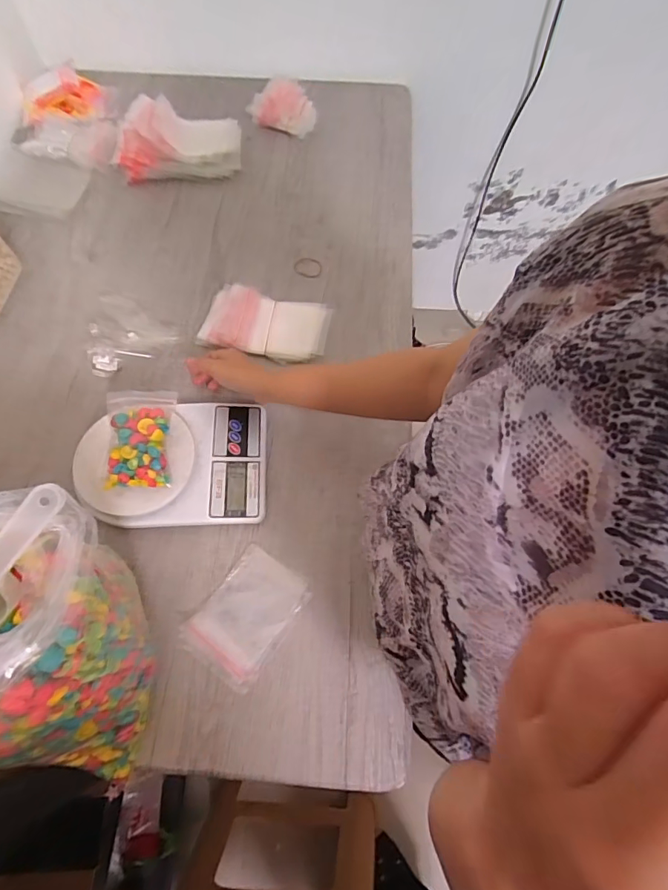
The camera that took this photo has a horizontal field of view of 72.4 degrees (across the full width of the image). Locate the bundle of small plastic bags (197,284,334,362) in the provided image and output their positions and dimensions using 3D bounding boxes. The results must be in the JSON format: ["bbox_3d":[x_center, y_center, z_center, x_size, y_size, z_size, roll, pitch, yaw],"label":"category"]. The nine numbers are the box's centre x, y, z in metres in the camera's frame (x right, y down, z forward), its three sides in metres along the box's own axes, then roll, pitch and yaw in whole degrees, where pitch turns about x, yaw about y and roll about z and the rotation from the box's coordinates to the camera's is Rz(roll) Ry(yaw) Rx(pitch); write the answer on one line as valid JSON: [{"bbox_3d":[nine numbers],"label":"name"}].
[{"bbox_3d":[-0.089,-0.166,0.620,0.162,0.020,0.095,10,66,2],"label":"bundle of small plastic bags"}]

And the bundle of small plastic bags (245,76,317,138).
[{"bbox_3d":[-0.089,-0.585,0.796,0.117,0.058,0.074,13,66,4],"label":"bundle of small plastic bags"}]

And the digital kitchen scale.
[{"bbox_3d":[-0.187,0.019,0.536,0.210,0.038,0.149,-2,66,-3],"label":"digital kitchen scale"}]

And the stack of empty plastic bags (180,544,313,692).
[{"bbox_3d":[-0.093,0.181,0.490,0.088,0.006,0.123,33,69,12],"label":"stack of empty plastic bags"}]

